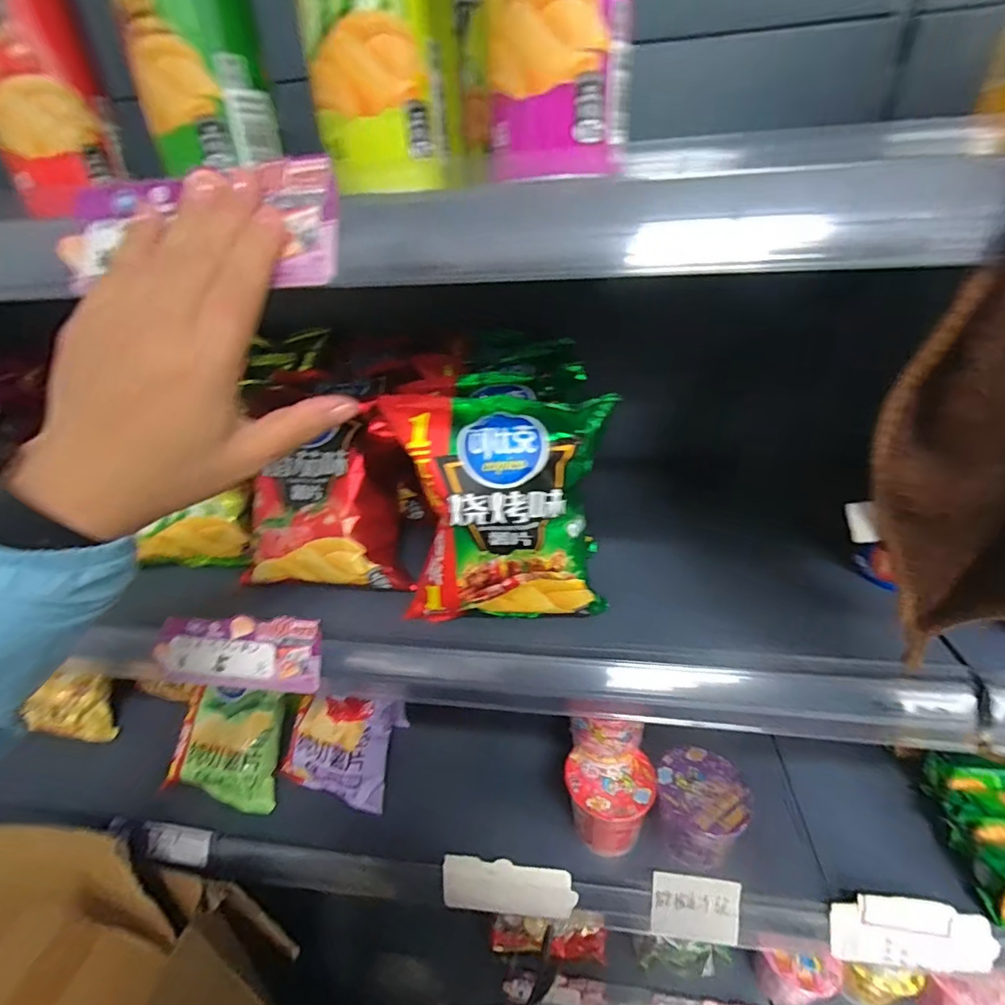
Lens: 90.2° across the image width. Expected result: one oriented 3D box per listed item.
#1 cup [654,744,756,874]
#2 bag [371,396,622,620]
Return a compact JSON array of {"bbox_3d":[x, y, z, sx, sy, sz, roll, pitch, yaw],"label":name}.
[{"bbox_3d":[0.215,0.336,0.550,0.089,0.082,0.089,-2,31,1],"label":"cup"},{"bbox_3d":[-0.001,0.008,0.376,0.158,0.159,0.076,-5,31,-3],"label":"bag"}]

